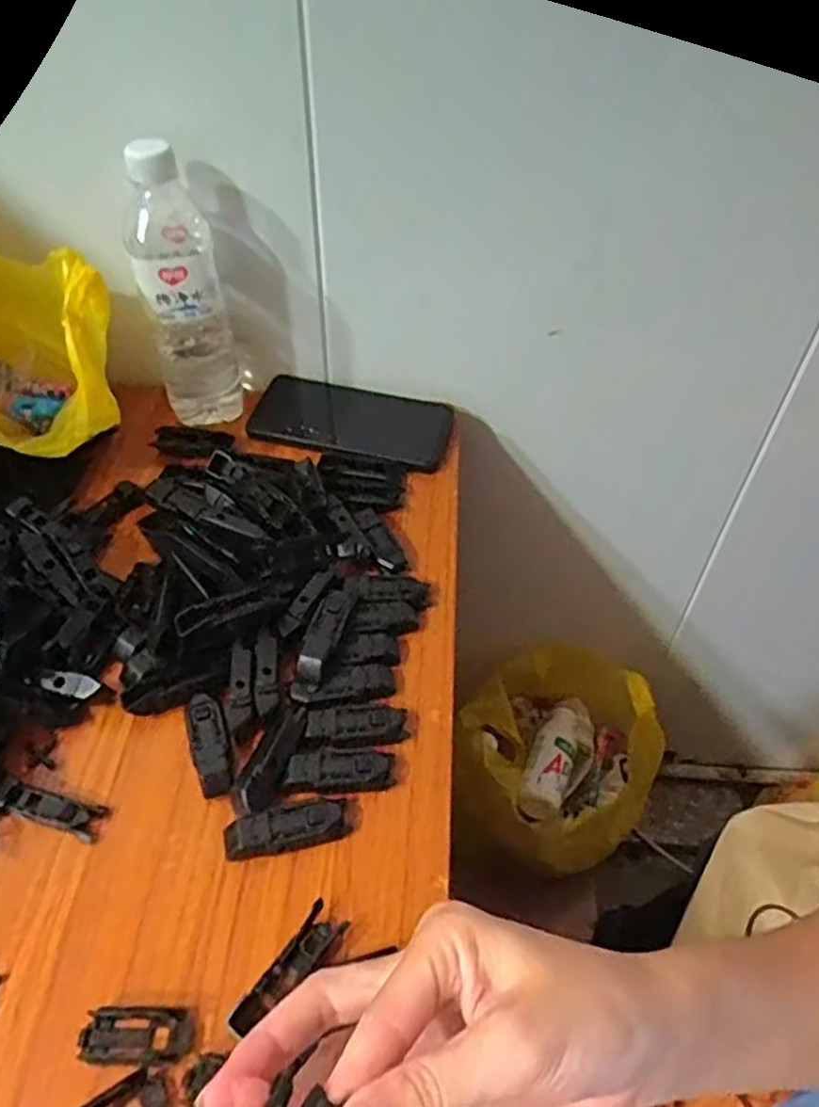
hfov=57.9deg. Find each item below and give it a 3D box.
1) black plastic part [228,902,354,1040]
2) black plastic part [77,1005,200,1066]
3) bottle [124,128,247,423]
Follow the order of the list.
[{"bbox_3d":[-0.058,0.202,0.357,0.020,0.011,0.066,30,55,22],"label":"black plastic part"},{"bbox_3d":[-0.125,0.221,0.341,0.049,0.009,0.022,1,49,-1],"label":"black plastic part"},{"bbox_3d":[-0.171,-0.200,0.566,0.066,0.201,0.067,-16,52,-14],"label":"bottle"}]

